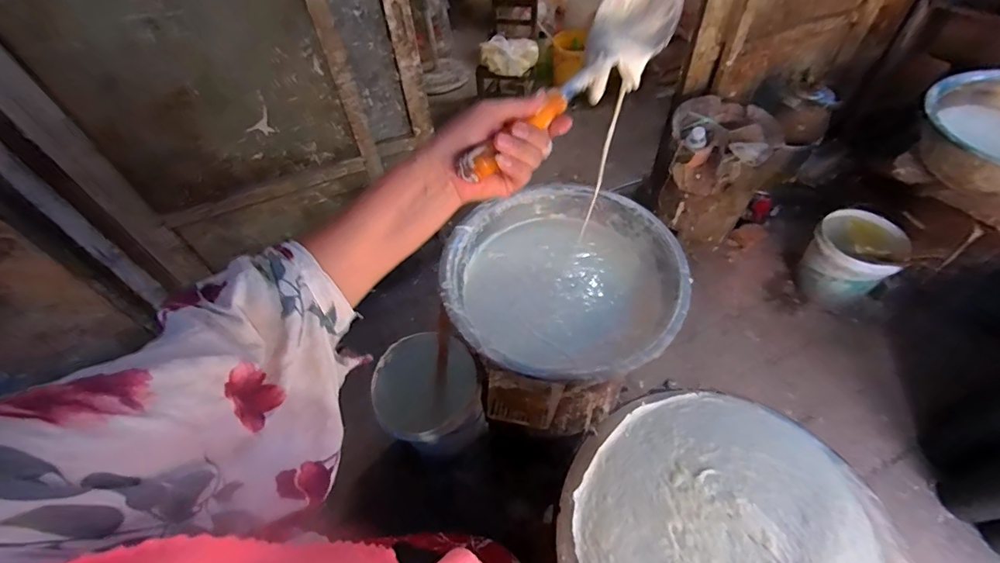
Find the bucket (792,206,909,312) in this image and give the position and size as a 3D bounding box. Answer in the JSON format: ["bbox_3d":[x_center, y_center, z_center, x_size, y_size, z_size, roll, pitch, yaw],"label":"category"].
[{"bbox_3d":[1.206,-0.079,1.550,0.223,0.244,0.266,-29,56,-17],"label":"bucket"}]

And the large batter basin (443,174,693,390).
[{"bbox_3d":[0.137,0.003,0.963,0.486,0.118,0.471,-2,53,3],"label":"large batter basin"}]

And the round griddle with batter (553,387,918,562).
[{"bbox_3d":[0.248,0.292,0.486,0.356,0.021,0.347,-2,53,3],"label":"round griddle with batter"}]

